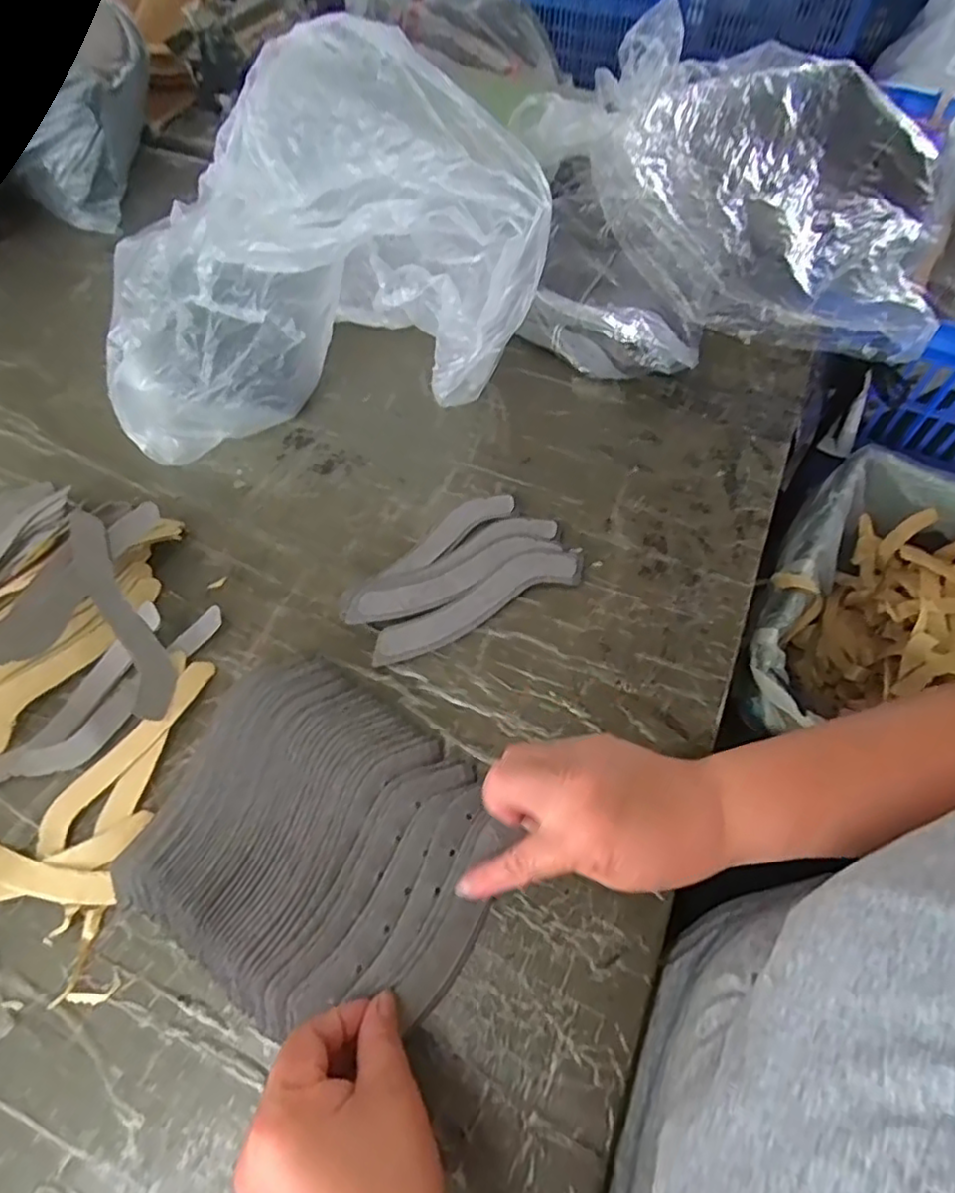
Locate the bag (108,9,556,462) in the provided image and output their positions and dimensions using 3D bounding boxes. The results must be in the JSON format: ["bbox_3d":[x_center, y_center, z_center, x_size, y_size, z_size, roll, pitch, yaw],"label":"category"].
[{"bbox_3d":[-0.144,-0.280,0.504,0.323,0.220,0.244,-12,60,-7],"label":"bag"}]

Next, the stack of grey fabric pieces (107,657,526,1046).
[{"bbox_3d":[-0.089,0.136,0.362,0.193,0.023,0.165,32,64,18],"label":"stack of grey fabric pieces"}]

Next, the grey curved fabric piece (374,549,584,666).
[{"bbox_3d":[0.000,0.003,0.456,0.160,0.010,0.037,-25,62,-14],"label":"grey curved fabric piece"}]

